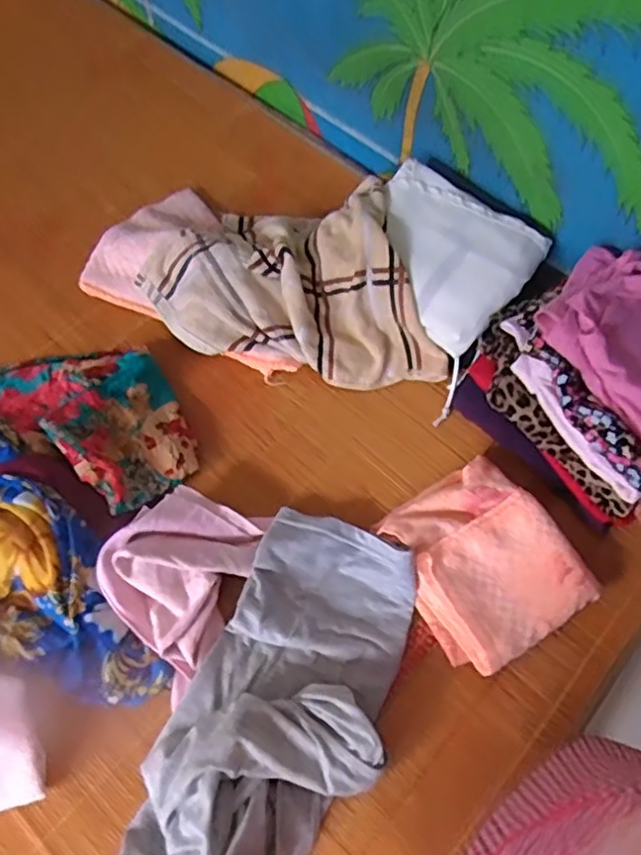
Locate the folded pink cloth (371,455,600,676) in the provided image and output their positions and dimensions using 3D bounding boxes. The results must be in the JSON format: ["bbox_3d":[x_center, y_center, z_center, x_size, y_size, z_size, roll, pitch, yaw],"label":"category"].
[{"bbox_3d":[0.171,0.139,0.692,0.165,0.046,0.185,-27,67,-12],"label":"folded pink cloth"}]

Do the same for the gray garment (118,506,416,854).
[{"bbox_3d":[-0.031,0.259,0.618,0.190,0.063,0.366,24,67,12],"label":"gray garment"}]

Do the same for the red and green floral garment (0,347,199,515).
[{"bbox_3d":[-0.294,-0.028,0.753,0.331,0.068,0.195,18,66,9],"label":"red and green floral garment"}]

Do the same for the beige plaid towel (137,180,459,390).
[{"bbox_3d":[-0.030,-0.192,0.810,0.381,0.108,0.241,7,65,4],"label":"beige plaid towel"}]

